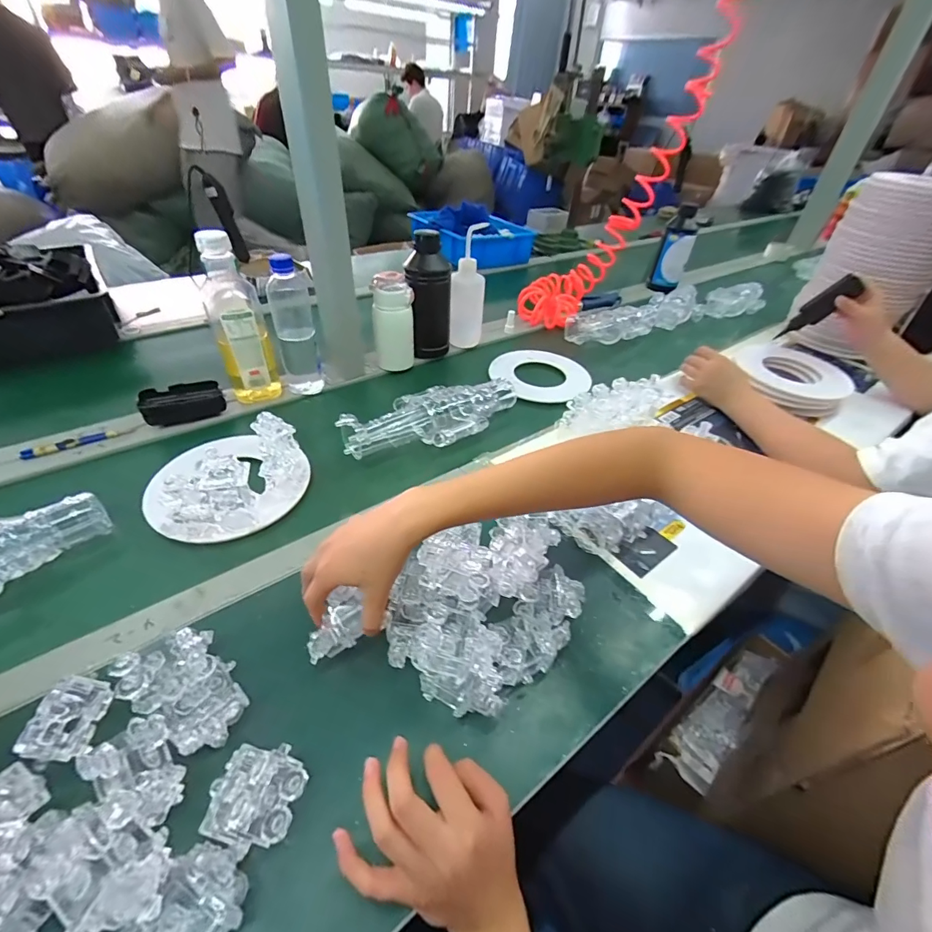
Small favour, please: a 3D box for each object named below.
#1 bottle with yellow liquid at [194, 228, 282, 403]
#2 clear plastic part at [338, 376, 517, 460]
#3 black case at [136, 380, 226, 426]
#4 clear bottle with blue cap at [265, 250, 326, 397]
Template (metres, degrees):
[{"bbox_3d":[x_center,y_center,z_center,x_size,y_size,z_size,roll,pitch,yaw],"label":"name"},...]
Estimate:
[{"bbox_3d":[-0.343,-0.212,0.646,0.074,0.239,0.057,-17,46,-23],"label":"bottle with yellow liquid"},{"bbox_3d":[-0.044,-0.079,0.655,0.294,0.065,0.118,-24,49,-28],"label":"clear plastic part"},{"bbox_3d":[-0.434,-0.095,0.656,0.108,0.040,0.056,-22,48,-27],"label":"black case"},{"bbox_3d":[-0.278,-0.219,0.693,0.067,0.224,0.062,-7,43,-13],"label":"clear bottle with blue cap"}]

